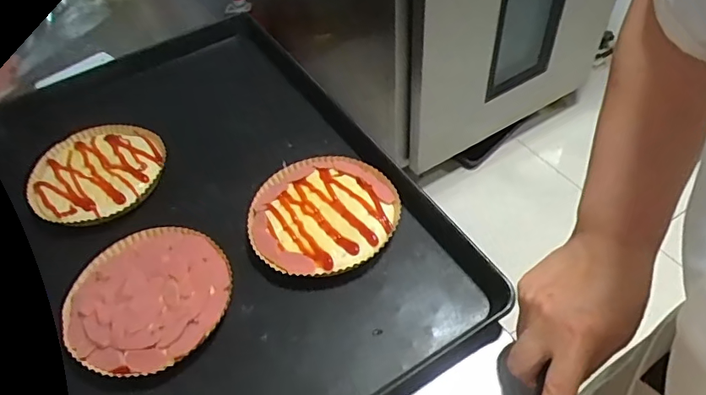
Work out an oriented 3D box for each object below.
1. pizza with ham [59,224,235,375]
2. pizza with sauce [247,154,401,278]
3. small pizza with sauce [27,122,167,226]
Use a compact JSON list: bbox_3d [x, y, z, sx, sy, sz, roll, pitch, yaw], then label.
[{"bbox_3d":[-0.185,0.084,0.470,0.135,0.017,0.148,-1,50,1],"label":"pizza with ham"},{"bbox_3d":[-0.030,0.014,0.523,0.140,0.014,0.150,-1,50,1],"label":"pizza with sauce"},{"bbox_3d":[-0.290,-0.028,0.575,0.141,0.012,0.147,-8,51,-5],"label":"small pizza with sauce"}]

